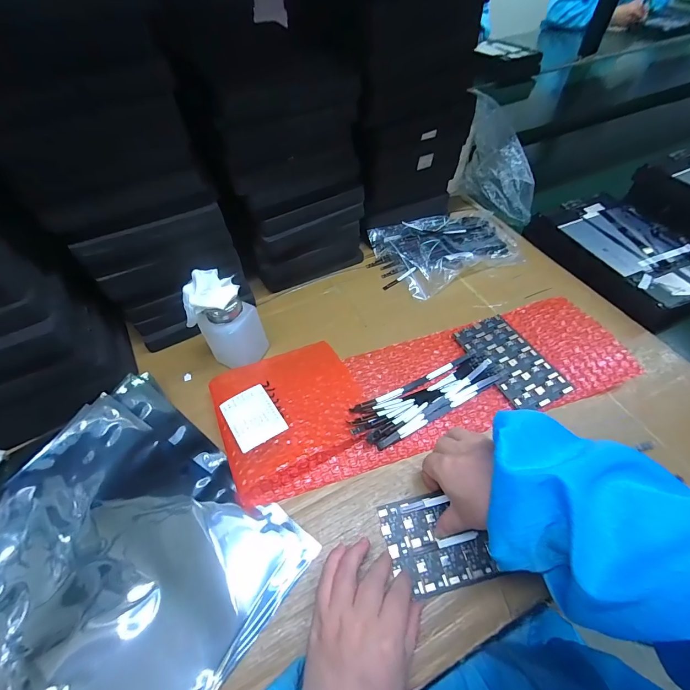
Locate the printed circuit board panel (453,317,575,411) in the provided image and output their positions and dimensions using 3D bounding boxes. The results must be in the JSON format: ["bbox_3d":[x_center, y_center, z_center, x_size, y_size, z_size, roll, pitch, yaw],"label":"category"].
[{"bbox_3d":[0.207,0.017,0.435,0.076,0.006,0.133,-23,56,-14],"label":"printed circuit board panel"}]

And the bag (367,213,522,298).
[{"bbox_3d":[0.168,-0.162,0.557,0.245,0.037,0.138,-21,56,-13],"label":"bag"}]

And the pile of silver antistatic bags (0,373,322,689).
[{"bbox_3d":[-0.209,0.189,0.316,0.283,0.031,0.243,33,61,24],"label":"pile of silver antistatic bags"}]

